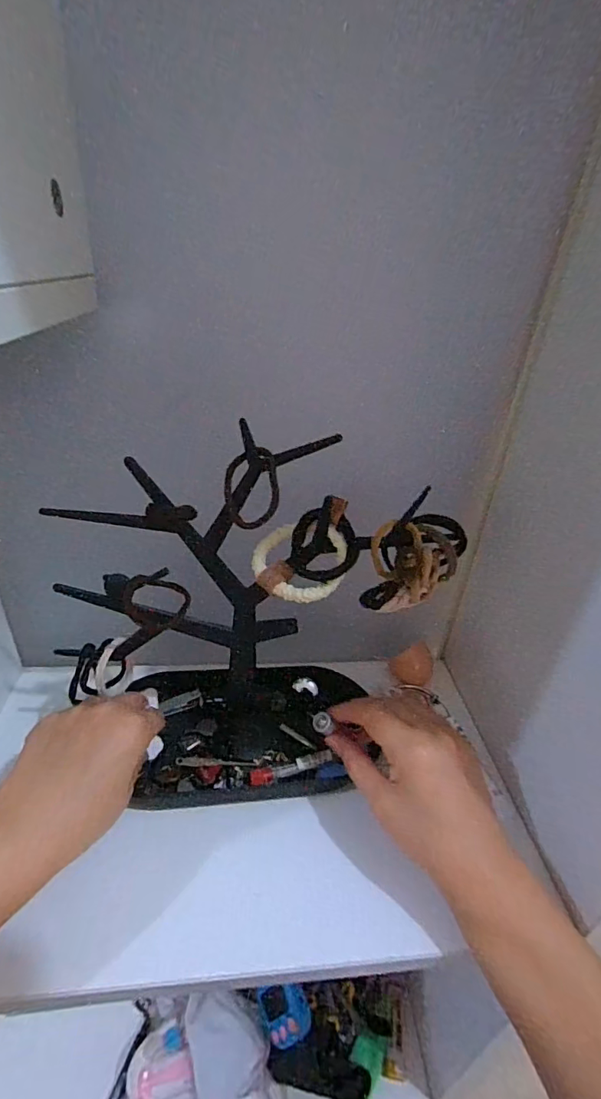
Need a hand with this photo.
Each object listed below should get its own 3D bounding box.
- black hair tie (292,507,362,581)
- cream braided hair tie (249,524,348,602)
[{"bbox_3d":[0.015,-0.001,0.291,0.044,0.043,0.008,14,-13,26],"label":"black hair tie"},{"bbox_3d":[-0.002,0.008,0.297,0.061,0.011,0.050,15,70,29],"label":"cream braided hair tie"}]

